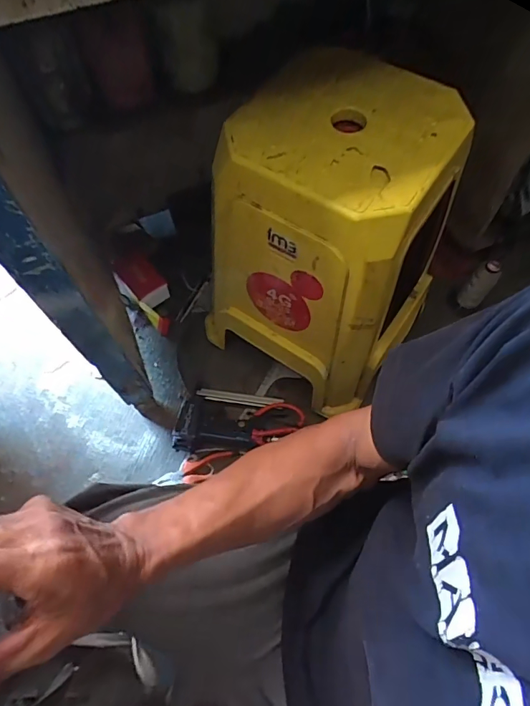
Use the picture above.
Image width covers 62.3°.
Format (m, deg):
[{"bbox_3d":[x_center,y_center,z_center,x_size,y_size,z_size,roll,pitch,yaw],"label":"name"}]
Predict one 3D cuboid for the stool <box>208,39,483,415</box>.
[{"bbox_3d":[0.095,-0.177,0.719,0.316,0.434,0.311,33,69,14],"label":"stool"}]

